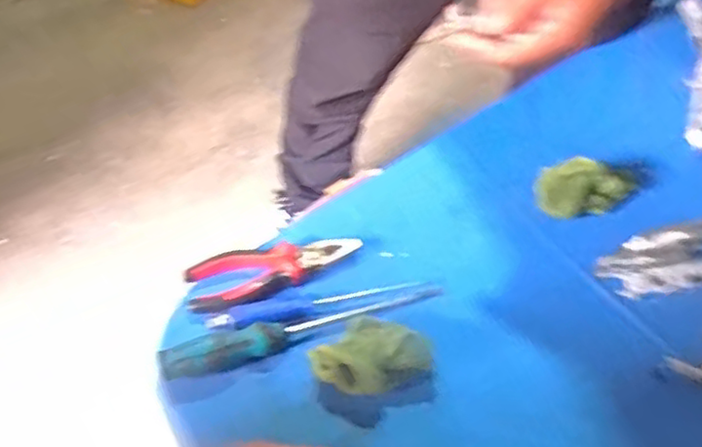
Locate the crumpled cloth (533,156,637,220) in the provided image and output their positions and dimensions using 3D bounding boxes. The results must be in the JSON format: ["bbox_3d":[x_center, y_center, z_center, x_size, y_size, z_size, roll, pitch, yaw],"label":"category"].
[{"bbox_3d":[0.227,-0.036,0.663,0.092,0.044,0.058,11,51,11],"label":"crumpled cloth"}]

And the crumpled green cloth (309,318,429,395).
[{"bbox_3d":[0.015,0.103,0.559,0.092,0.038,0.061,-18,51,-12],"label":"crumpled green cloth"}]

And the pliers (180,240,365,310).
[{"bbox_3d":[-0.071,0.038,0.632,0.155,0.013,0.059,-18,52,-12],"label":"pliers"}]

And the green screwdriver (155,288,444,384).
[{"bbox_3d":[-0.038,0.084,0.585,0.242,0.027,0.025,-18,52,-12],"label":"green screwdriver"}]

